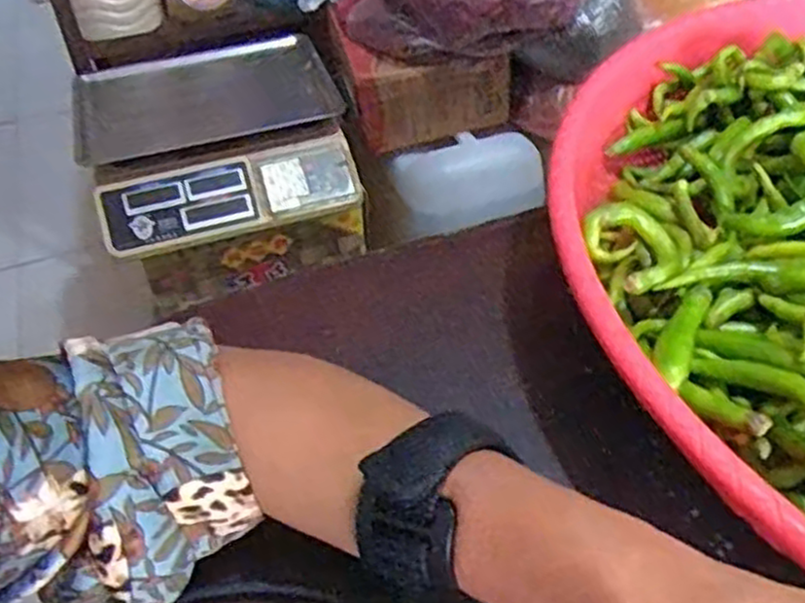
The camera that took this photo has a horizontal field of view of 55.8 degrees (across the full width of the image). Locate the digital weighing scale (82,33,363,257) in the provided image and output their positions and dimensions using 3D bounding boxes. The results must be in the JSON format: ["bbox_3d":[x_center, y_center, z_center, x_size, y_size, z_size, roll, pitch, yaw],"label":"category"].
[{"bbox_3d":[-0.255,-0.220,1.045,0.347,0.108,0.347,-13,47,-11],"label":"digital weighing scale"}]

